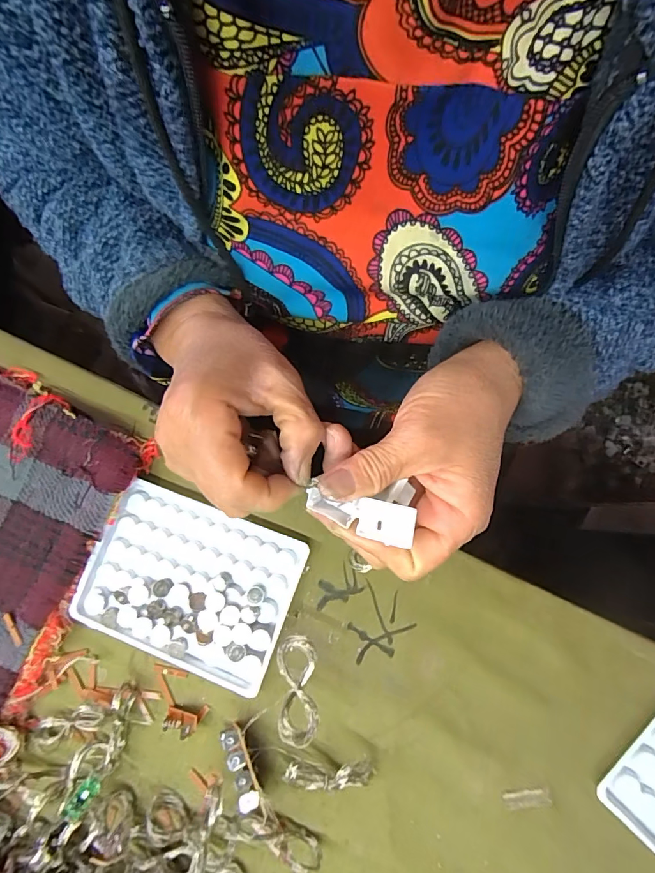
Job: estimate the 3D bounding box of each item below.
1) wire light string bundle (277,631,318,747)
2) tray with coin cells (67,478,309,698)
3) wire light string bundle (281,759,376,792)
[{"bbox_3d":[-0.016,0.134,0.234,0.021,0.007,0.051,-2,64,-3],"label":"wire light string bundle"},{"bbox_3d":[-0.086,0.091,0.275,0.127,0.014,0.093,19,81,8],"label":"tray with coin cells"},{"bbox_3d":[0.001,0.186,0.243,0.049,0.016,0.013,0,79,5],"label":"wire light string bundle"}]

